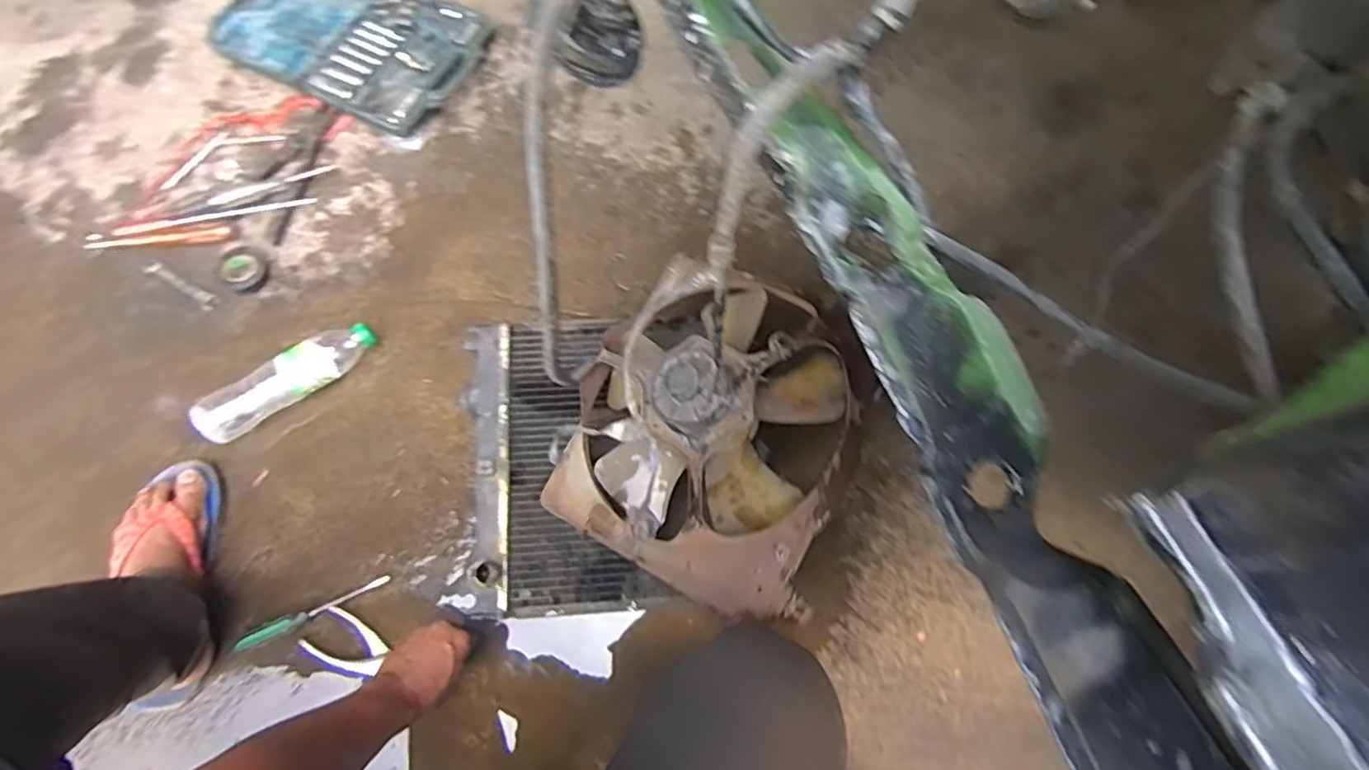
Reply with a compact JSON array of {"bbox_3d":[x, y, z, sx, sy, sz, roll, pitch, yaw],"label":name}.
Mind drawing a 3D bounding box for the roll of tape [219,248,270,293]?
[{"bbox_3d":[-0.598,-0.156,0.882,0.059,0.015,0.059,0,74,-1],"label":"roll of tape"}]

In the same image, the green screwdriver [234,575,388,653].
[{"bbox_3d":[-0.430,0.264,0.756,0.173,0.016,0.017,-23,75,-7],"label":"green screwdriver"}]

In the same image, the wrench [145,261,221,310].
[{"bbox_3d":[-0.687,-0.136,0.893,0.111,0.008,0.022,30,76,8],"label":"wrench"}]

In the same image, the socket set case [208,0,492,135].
[{"bbox_3d":[-0.500,-0.530,0.988,0.380,0.039,0.246,26,75,7],"label":"socket set case"}]

